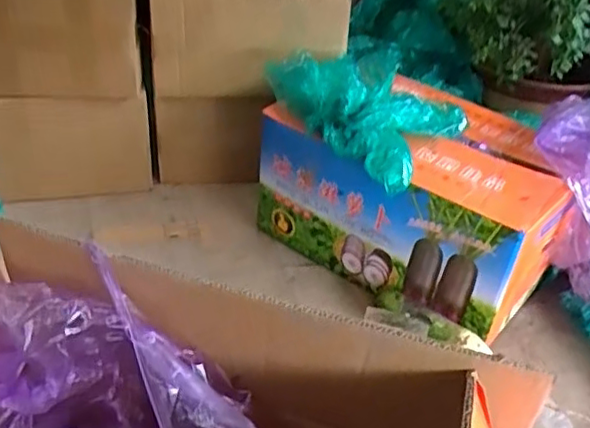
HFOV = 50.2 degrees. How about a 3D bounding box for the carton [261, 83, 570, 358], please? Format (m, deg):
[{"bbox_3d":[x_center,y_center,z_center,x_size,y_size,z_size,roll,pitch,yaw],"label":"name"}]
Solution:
[{"bbox_3d":[0.198,-0.038,1.050,0.460,0.236,0.288,32,43,32],"label":"carton"}]

